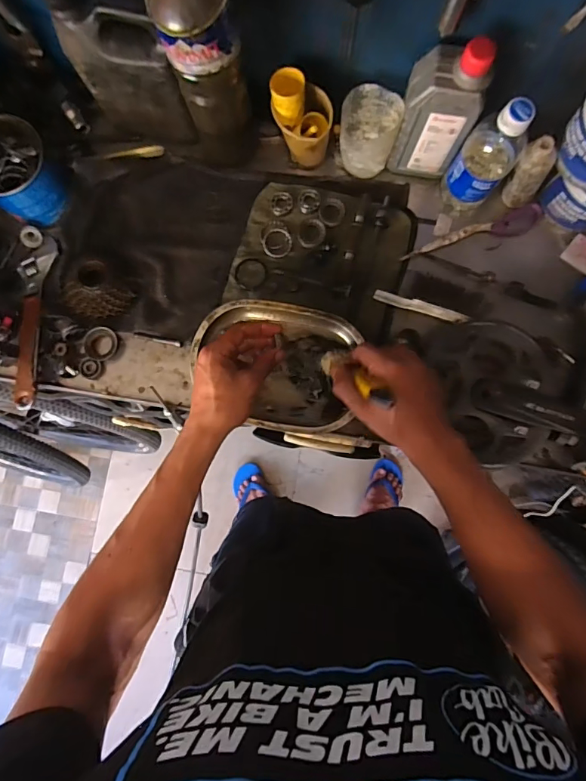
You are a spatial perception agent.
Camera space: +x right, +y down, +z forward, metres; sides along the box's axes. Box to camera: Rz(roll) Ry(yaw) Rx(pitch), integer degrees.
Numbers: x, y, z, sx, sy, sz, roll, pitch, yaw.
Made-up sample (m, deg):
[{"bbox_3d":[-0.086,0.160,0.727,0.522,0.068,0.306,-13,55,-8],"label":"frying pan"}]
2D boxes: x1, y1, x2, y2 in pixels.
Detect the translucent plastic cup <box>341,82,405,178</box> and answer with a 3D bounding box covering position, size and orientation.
[{"bbox_3d":[0.099,-0.323,0.559,0.065,0.087,0.067,0,83,1],"label":"translucent plastic cup"}]

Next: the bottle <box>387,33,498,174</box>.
[{"bbox_3d":[0.169,-0.326,0.517,0.080,0.167,0.052,14,84,3],"label":"bottle"}]

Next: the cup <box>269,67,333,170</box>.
[{"bbox_3d":[0.011,-0.331,0.553,0.072,0.106,0.059,8,83,2],"label":"cup"}]

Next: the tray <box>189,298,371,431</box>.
[{"bbox_3d":[-0.025,-0.031,0.558,0.201,0.039,0.152,9,83,2],"label":"tray"}]

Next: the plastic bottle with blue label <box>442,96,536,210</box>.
[{"bbox_3d":[0.231,-0.277,0.527,0.067,0.165,0.062,34,85,5],"label":"plastic bottle with blue label"}]

